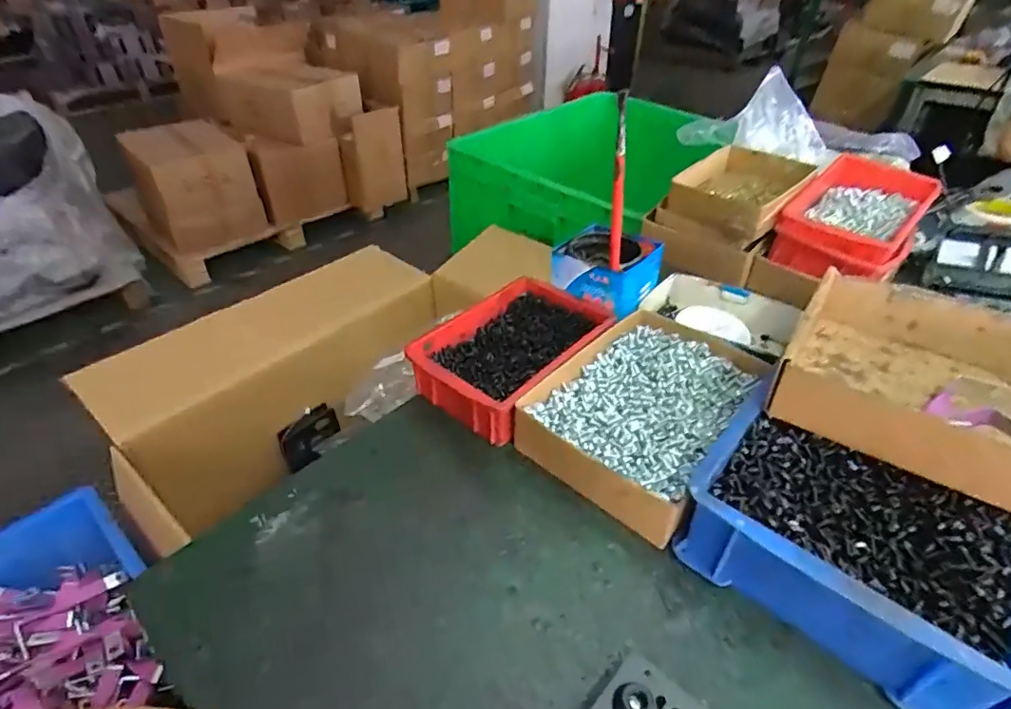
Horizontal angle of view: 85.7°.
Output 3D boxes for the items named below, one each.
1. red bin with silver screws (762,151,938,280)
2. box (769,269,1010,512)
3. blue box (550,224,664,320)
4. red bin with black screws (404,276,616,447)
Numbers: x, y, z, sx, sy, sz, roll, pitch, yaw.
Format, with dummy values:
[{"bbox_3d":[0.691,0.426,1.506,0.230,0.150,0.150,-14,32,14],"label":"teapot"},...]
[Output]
[{"bbox_3d":[0.471,-0.186,0.730,0.144,0.068,0.245,31,48,33],"label":"red bin with silver screws"},{"bbox_3d":[0.343,0.020,0.427,0.211,0.055,0.183,25,45,28],"label":"box"},{"bbox_3d":[0.117,-0.099,0.616,0.099,0.064,0.102,-30,48,-32],"label":"blue box"},{"bbox_3d":[0.009,-0.003,0.573,0.129,0.056,0.197,27,46,29],"label":"red bin with black screws"}]

